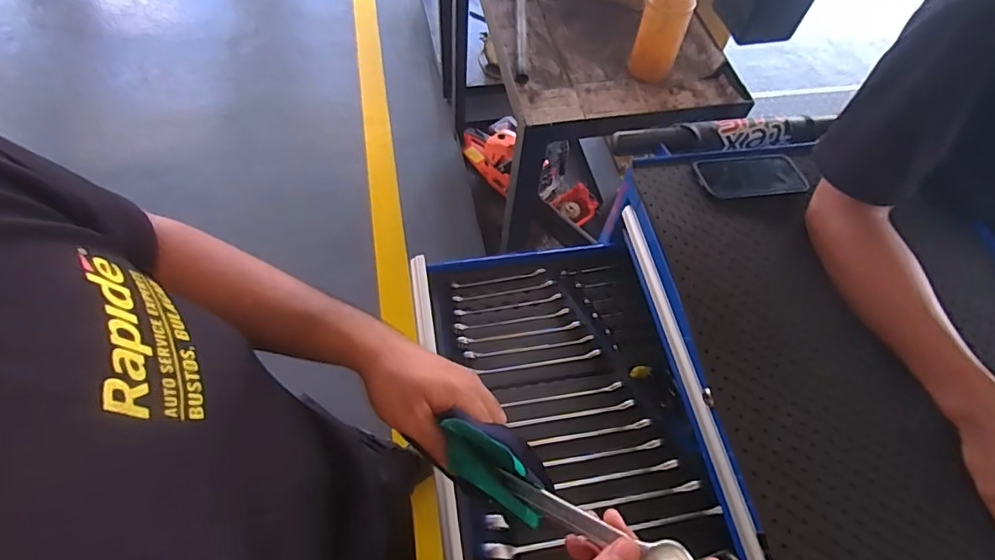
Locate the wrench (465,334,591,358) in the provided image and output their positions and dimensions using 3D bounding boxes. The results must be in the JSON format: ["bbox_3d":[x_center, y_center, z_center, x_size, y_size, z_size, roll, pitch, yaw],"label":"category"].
[{"bbox_3d":[0.047,0.097,0.753,0.189,0.009,0.011,-6,61,-7],"label":"wrench"}]

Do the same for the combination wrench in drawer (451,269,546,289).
[{"bbox_3d":[0.002,-0.001,0.808,0.148,0.012,0.009,-8,61,-9],"label":"combination wrench in drawer"}]

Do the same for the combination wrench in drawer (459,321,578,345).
[{"bbox_3d":[0.032,0.077,0.763,0.180,0.008,0.012,-6,61,-8],"label":"combination wrench in drawer"}]

